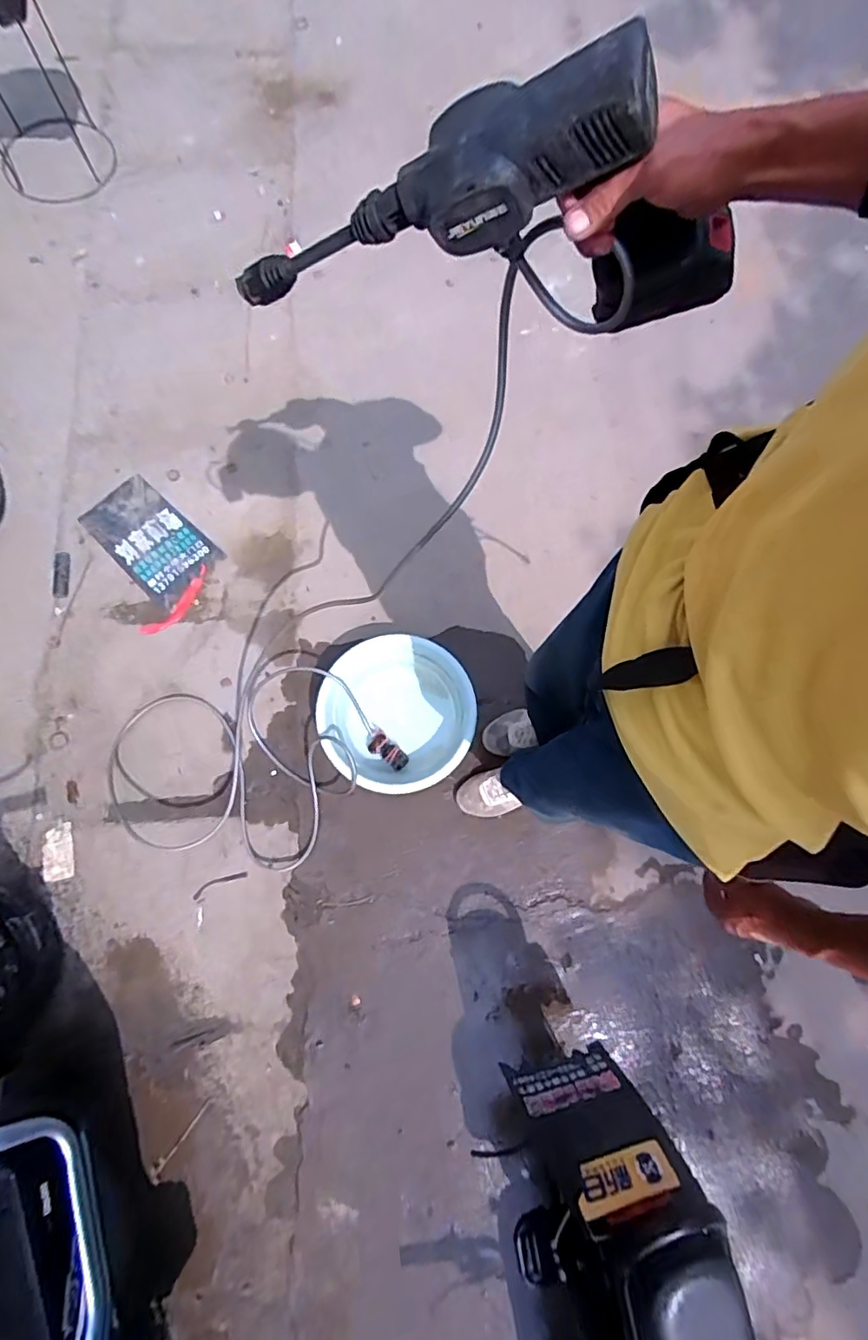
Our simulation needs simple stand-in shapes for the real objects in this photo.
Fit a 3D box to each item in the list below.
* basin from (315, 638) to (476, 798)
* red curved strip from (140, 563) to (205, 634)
[{"bbox_3d":[-0.082,0.103,1.344,0.372,0.115,0.354,0,79,-1],"label":"basin"},{"bbox_3d":[-0.671,-0.175,1.454,0.055,0.011,0.233,39,81,6],"label":"red curved strip"}]

